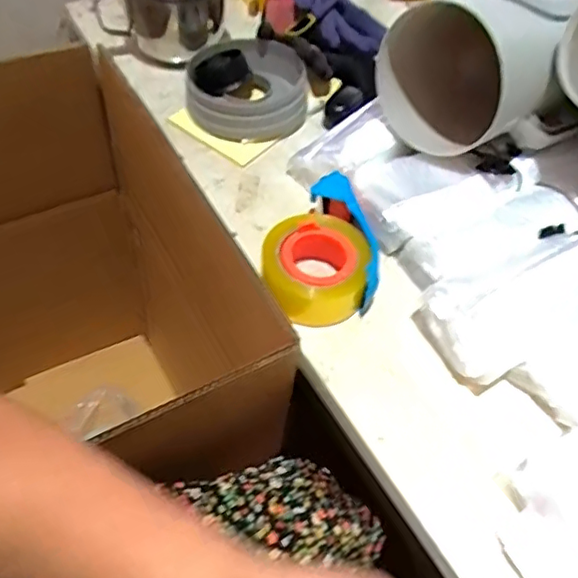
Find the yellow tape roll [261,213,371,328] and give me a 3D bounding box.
[{"bbox_3d":[0.027,-0.021,0.613,0.102,0.060,0.098,3,53,-4],"label":"yellow tape roll"}]

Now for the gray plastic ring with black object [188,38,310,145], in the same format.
[{"bbox_3d":[-0.053,-0.269,0.777,0.149,0.059,0.155,3,53,-4],"label":"gray plastic ring with black object"}]

